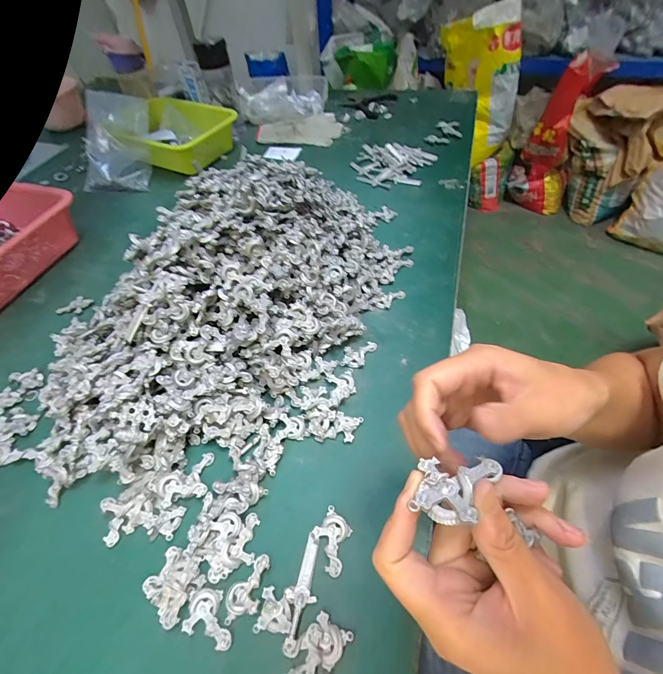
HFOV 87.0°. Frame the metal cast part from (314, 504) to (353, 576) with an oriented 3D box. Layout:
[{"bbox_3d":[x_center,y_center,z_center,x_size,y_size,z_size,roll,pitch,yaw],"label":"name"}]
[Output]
[{"bbox_3d":[-0.001,0.176,0.304,0.030,0.009,0.048,12,54,14],"label":"metal cast part"}]

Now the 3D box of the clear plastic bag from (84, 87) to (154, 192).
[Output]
[{"bbox_3d":[-0.446,-0.401,0.728,0.147,0.190,0.037,8,10,8],"label":"clear plastic bag"}]

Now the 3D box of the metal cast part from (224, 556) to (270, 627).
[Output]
[{"bbox_3d":[-0.070,0.206,0.287,0.029,0.007,0.049,7,53,10],"label":"metal cast part"}]

